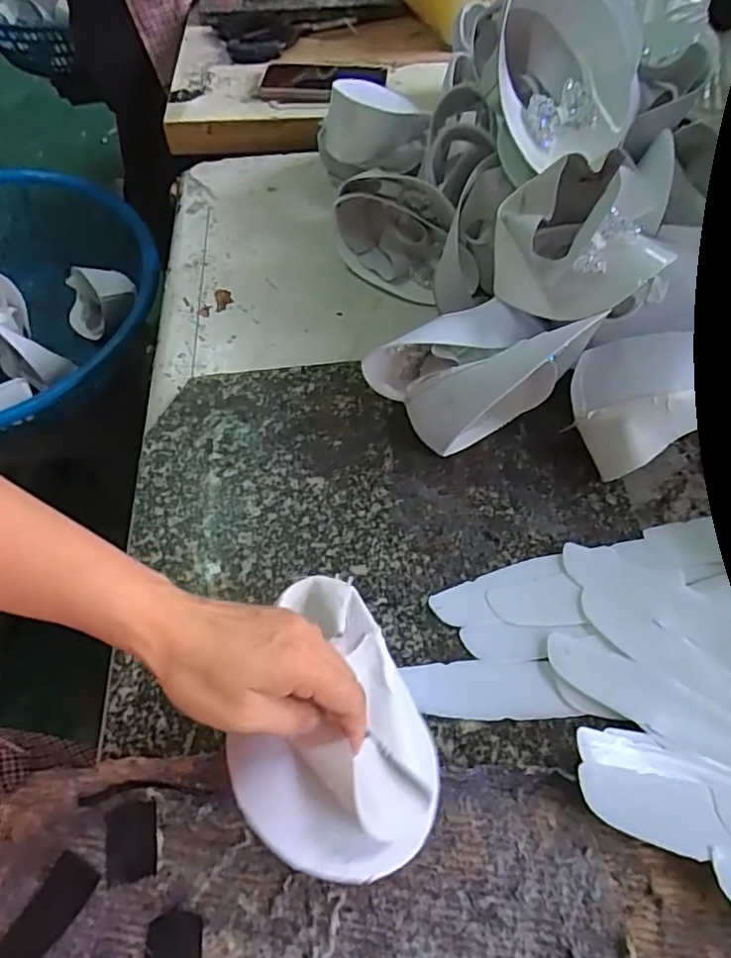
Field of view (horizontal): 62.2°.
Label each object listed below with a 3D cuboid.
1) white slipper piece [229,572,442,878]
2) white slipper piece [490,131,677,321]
[{"bbox_3d":[-0.023,0.130,0.330,0.102,0.032,0.153,-23,58,-13],"label":"white slipper piece"},{"bbox_3d":[0.160,-0.181,0.458,0.122,0.075,0.106,12,59,9],"label":"white slipper piece"}]

